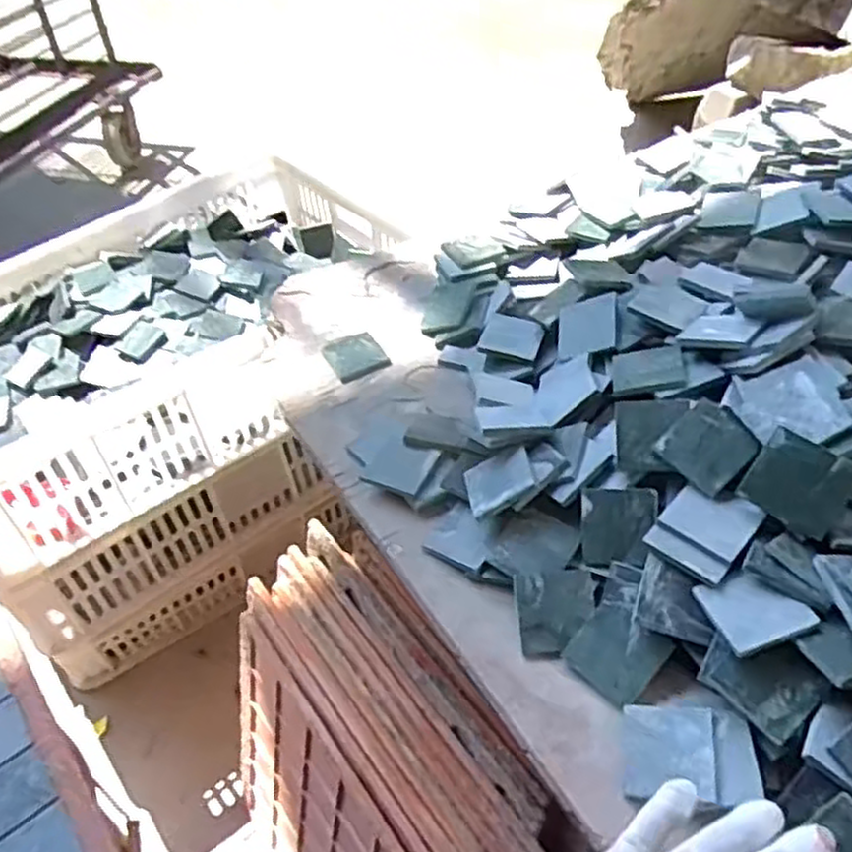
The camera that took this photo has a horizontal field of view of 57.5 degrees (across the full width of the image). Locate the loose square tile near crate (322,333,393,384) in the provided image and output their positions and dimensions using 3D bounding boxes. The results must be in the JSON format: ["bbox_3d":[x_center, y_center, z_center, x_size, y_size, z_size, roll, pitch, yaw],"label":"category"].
[{"bbox_3d":[-0.062,-0.063,0.694,0.050,0.008,0.042,-24,66,-26],"label":"loose square tile near crate"}]

